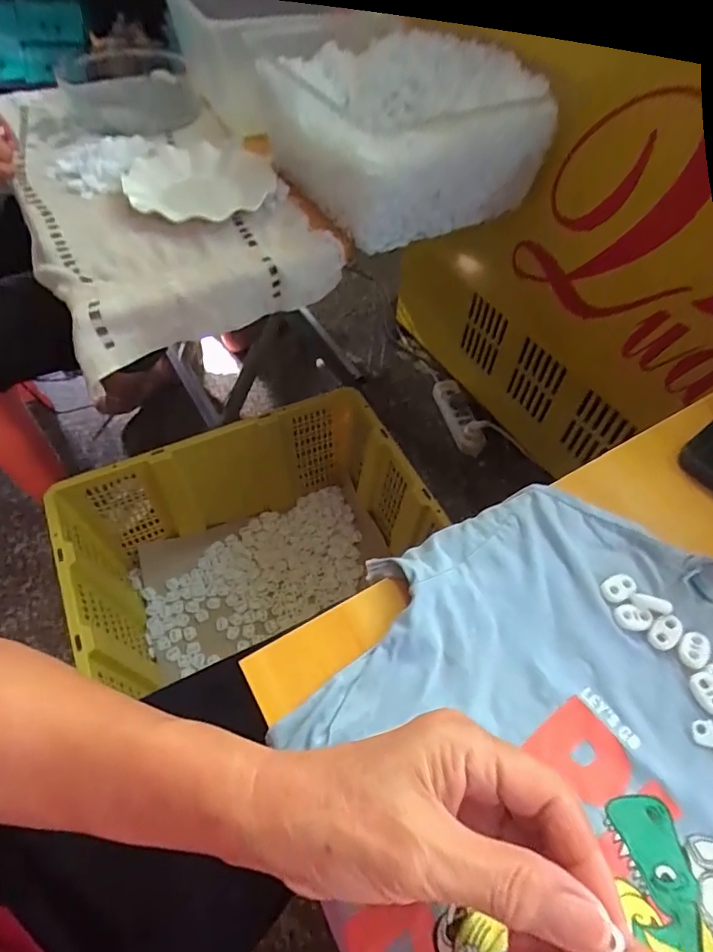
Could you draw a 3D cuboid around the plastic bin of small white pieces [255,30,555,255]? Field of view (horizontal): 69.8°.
[{"bbox_3d":[0.045,-0.446,0.665,0.262,0.134,0.294,-26,60,-19],"label":"plastic bin of small white pieces"}]

